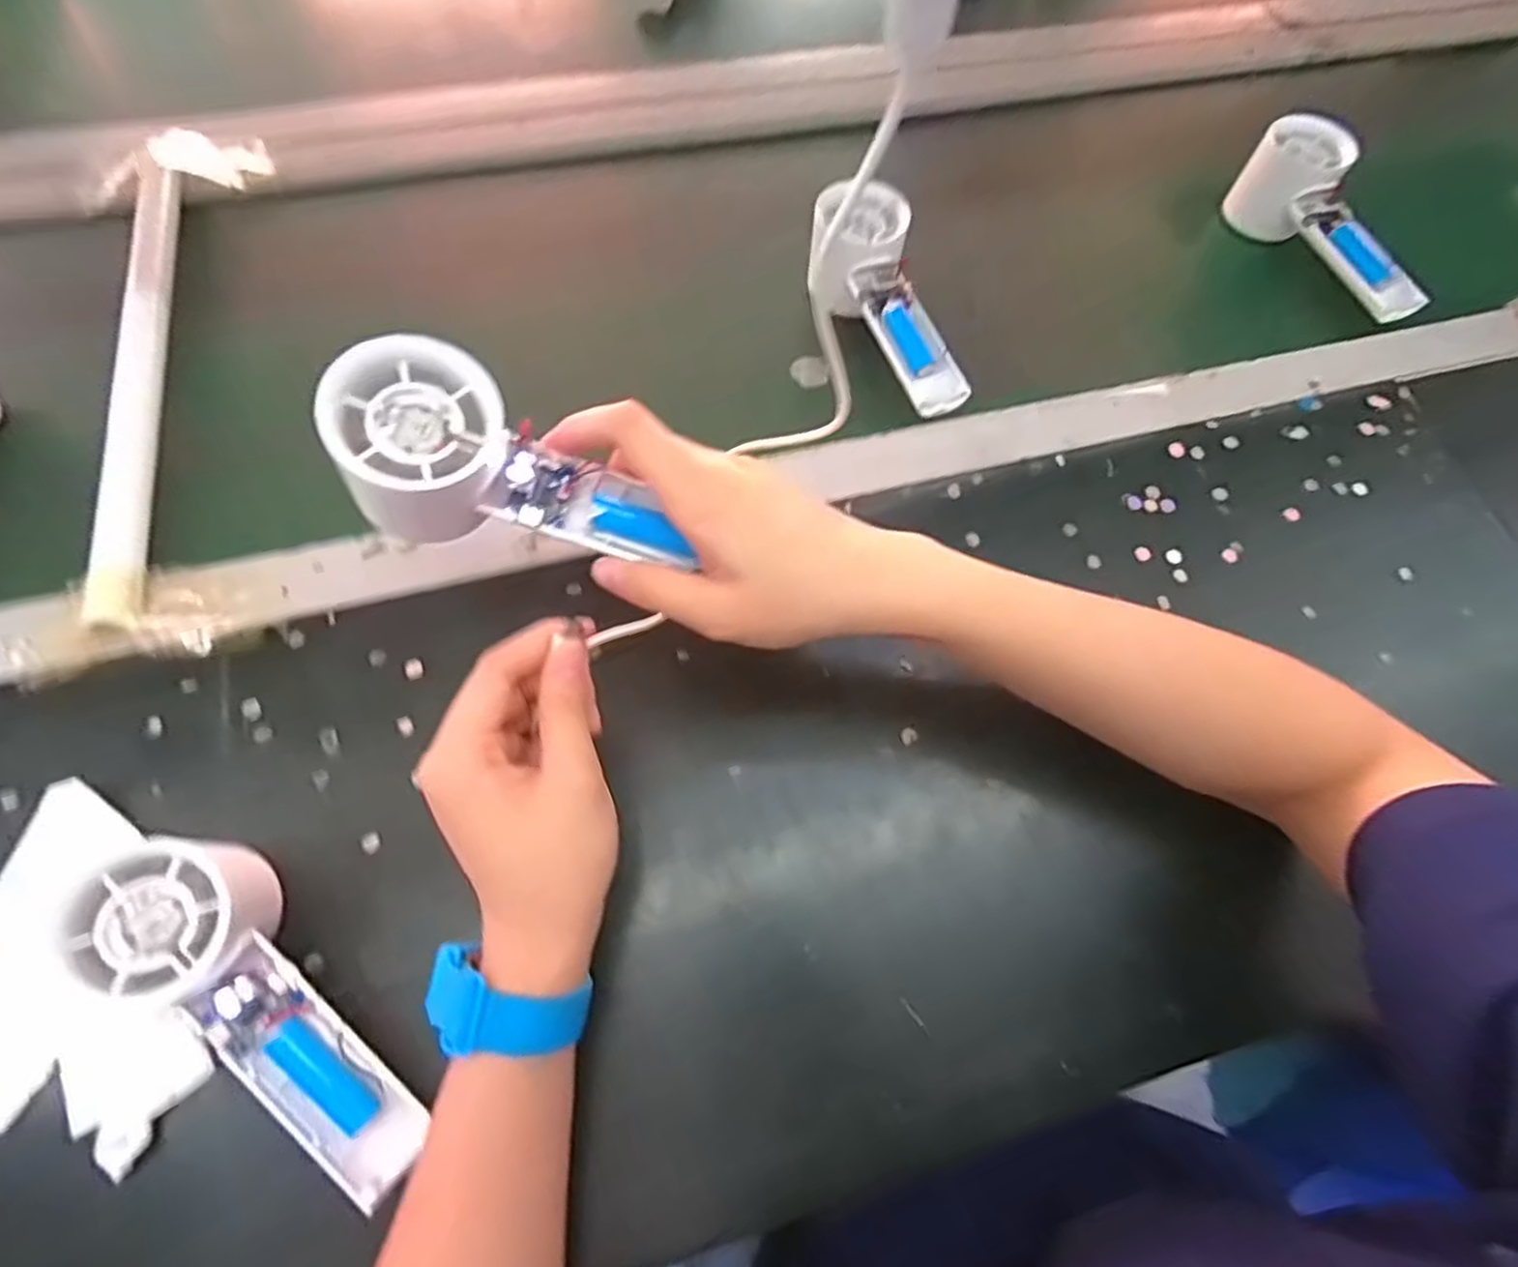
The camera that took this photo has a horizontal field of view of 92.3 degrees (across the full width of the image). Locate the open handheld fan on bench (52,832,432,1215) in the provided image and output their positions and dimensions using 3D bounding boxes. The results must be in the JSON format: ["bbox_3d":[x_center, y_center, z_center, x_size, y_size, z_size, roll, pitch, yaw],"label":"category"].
[{"bbox_3d":[-0.190,0.146,0.285,0.054,0.048,0.158,-40,95,-19],"label":"open handheld fan on bench"}]

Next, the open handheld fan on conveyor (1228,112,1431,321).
[{"bbox_3d":[0.396,-0.279,0.500,0.043,0.059,0.162,-20,68,-11],"label":"open handheld fan on conveyor"}]

